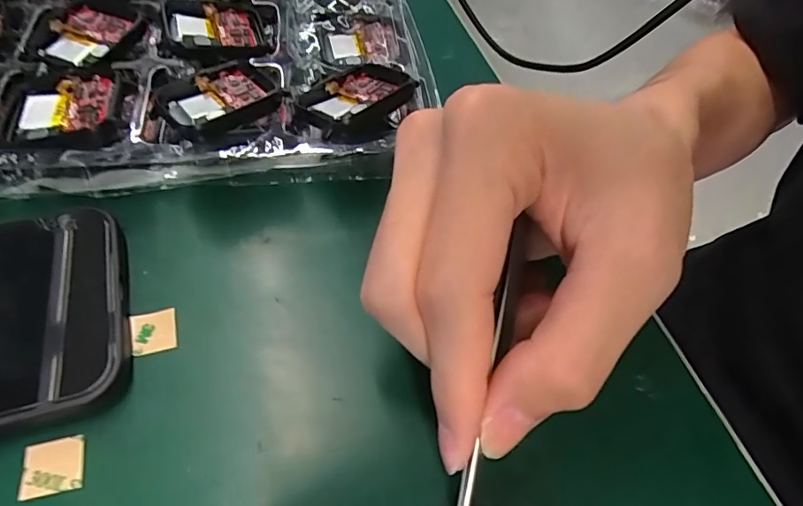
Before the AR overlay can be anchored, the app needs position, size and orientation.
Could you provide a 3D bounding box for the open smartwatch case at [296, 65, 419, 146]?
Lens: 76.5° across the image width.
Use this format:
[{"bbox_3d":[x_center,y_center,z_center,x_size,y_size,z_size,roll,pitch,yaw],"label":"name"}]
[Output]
[{"bbox_3d":[-0.019,-0.063,0.209,0.043,0.017,0.043,-31,63,-23],"label":"open smartwatch case"}]

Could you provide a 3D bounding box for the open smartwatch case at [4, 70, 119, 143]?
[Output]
[{"bbox_3d":[-0.130,-0.056,0.197,0.040,0.010,0.039,-11,57,-12],"label":"open smartwatch case"}]

